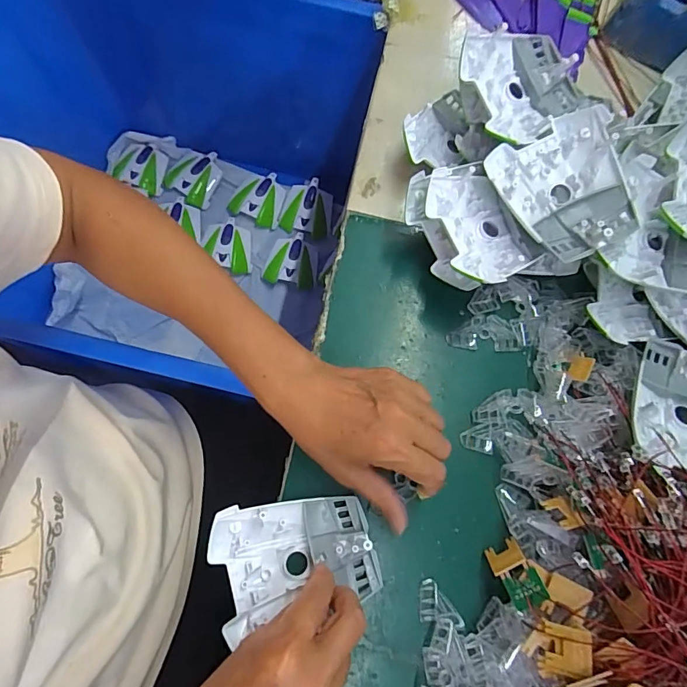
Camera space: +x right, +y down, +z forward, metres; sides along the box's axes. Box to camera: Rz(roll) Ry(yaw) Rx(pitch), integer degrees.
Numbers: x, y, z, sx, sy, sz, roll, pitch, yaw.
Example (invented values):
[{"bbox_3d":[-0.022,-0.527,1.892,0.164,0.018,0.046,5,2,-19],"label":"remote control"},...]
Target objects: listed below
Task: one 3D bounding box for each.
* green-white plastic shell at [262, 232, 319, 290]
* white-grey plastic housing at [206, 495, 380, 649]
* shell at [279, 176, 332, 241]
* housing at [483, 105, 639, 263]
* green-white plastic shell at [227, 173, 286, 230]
[{"bbox_3d":[-0.090,-0.151,0.793,0.090,0.021,0.101,9,74,-1],"label":"green-white plastic shell"},{"bbox_3d":[-0.034,0.149,0.312,0.108,0.026,0.078,-14,74,-5],"label":"white-grey plastic housing"},{"bbox_3d":[-0.064,-0.250,0.827,0.093,0.032,0.100,16,92,0],"label":"shell"},{"bbox_3d":[0.175,-0.123,0.347,0.093,0.031,0.107,-26,78,-10],"label":"housing"},{"bbox_3d":[-0.158,-0.268,0.823,0.097,0.026,0.097,15,74,1],"label":"green-white plastic shell"}]

